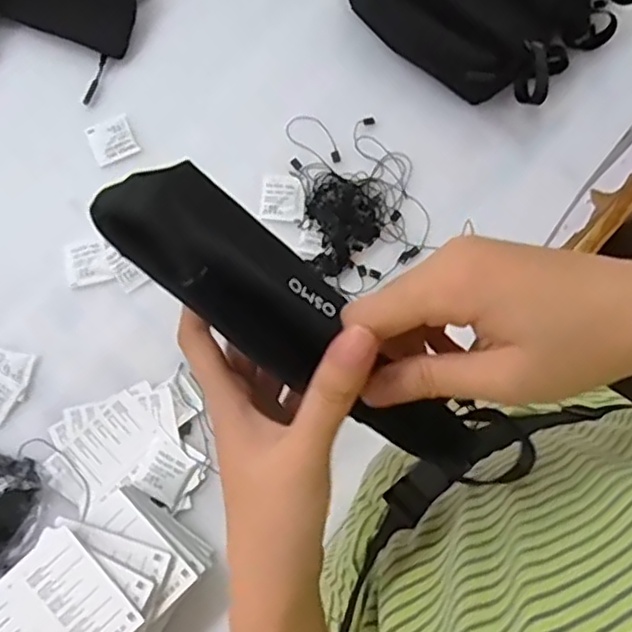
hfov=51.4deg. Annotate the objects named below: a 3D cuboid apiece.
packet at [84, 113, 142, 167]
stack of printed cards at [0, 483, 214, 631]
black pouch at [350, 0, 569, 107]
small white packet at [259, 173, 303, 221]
[{"bbox_3d":[-0.185,-0.160,0.595,0.040,0.004,0.040,-26,81,-7],"label":"packet"},{"bbox_3d":[-0.166,0.210,0.491,0.113,0.057,0.158,43,81,6],"label":"stack of printed cards"},{"bbox_3d":[0.126,-0.272,0.600,0.214,0.046,0.104,43,81,6],"label":"black pouch"},{"bbox_3d":[-0.030,-0.106,0.586,0.037,0.004,0.043,5,79,-1],"label":"small white packet"}]

